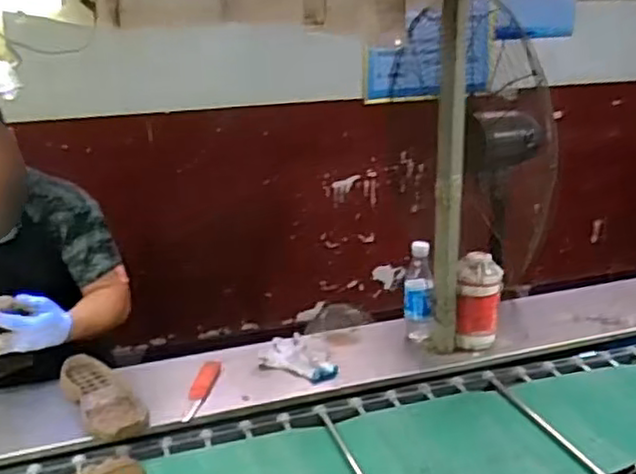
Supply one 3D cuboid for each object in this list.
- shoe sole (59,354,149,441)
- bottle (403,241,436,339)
[{"bbox_3d":[-0.384,0.294,1.221,0.106,0.068,0.260,-15,21,-33],"label":"shoe sole"},{"bbox_3d":[0.210,0.118,1.427,0.060,0.202,0.068,-1,18,5],"label":"bottle"}]

